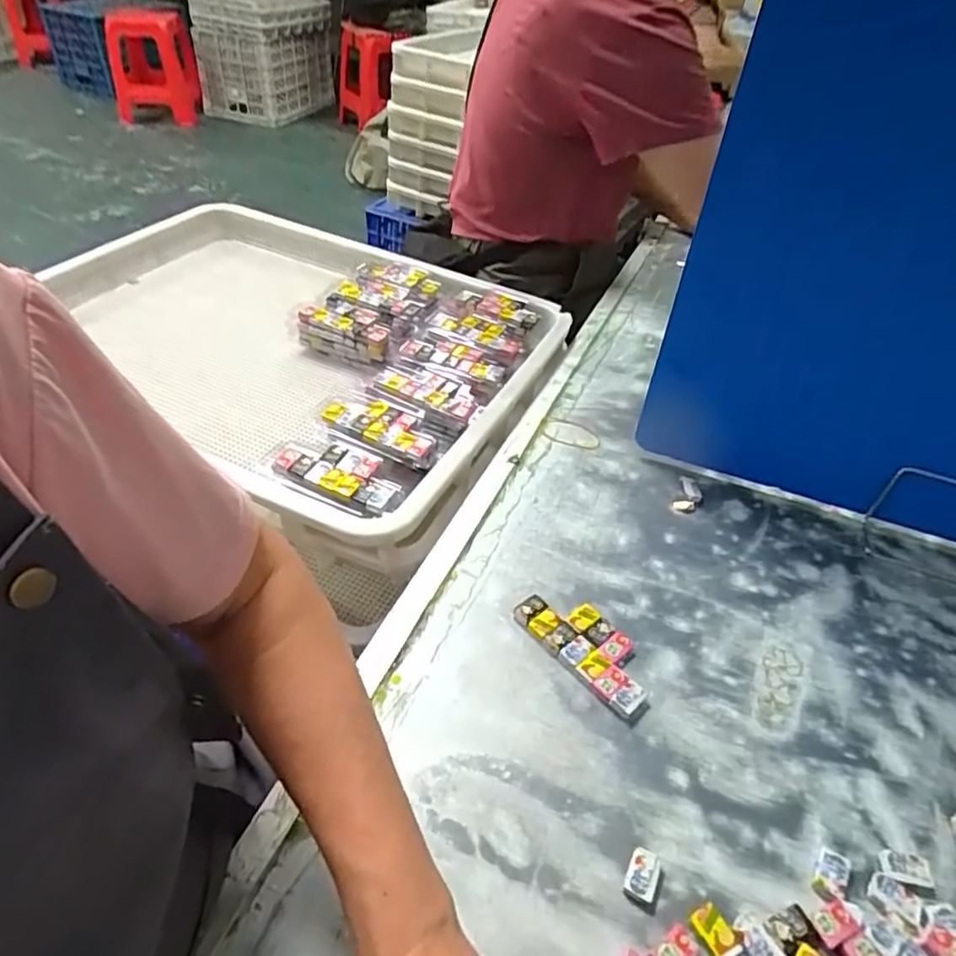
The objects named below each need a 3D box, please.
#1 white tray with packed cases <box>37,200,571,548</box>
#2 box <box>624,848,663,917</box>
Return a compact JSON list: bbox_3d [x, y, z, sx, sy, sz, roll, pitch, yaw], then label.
[{"bbox_3d":[-0.263,-0.195,0.828,0.677,0.060,0.470,25,47,21],"label":"white tray with packed cases"},{"bbox_3d":[0.100,0.240,0.382,0.021,0.010,0.029,20,45,16],"label":"box"}]

